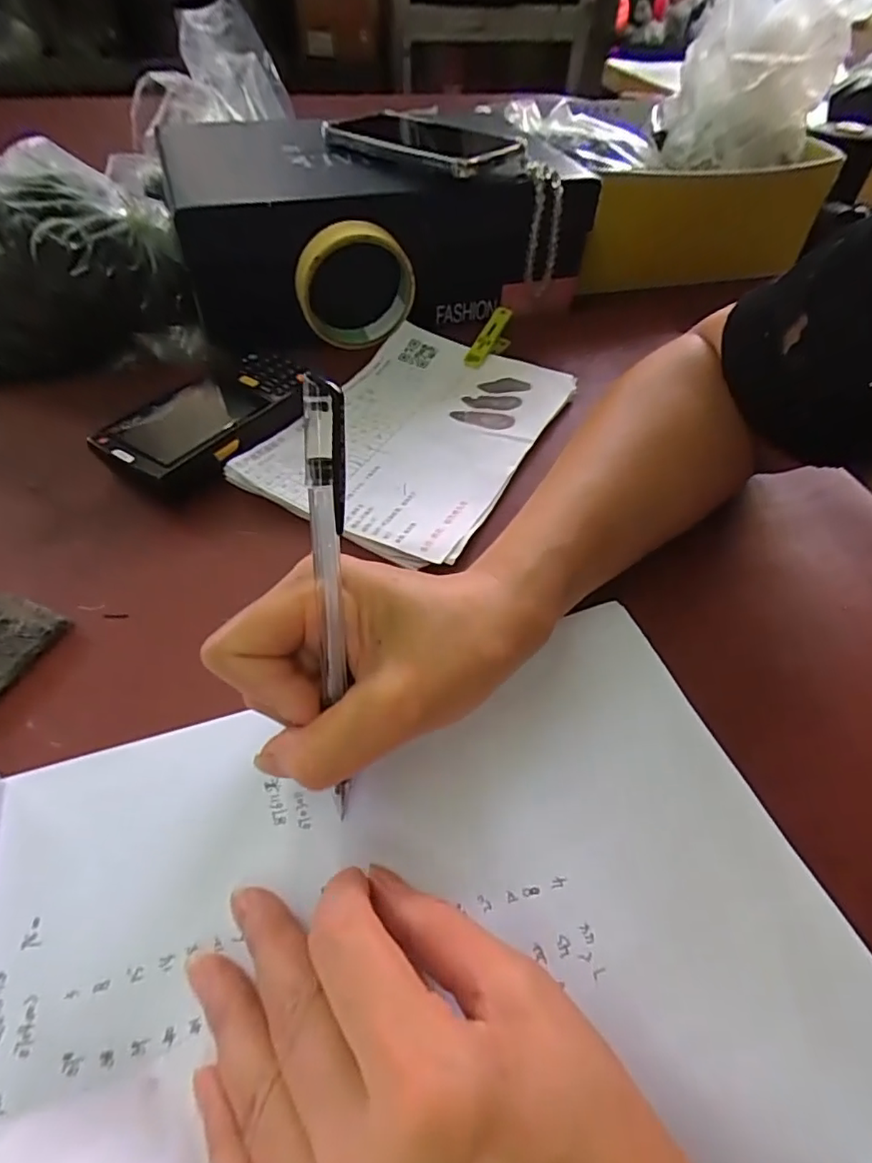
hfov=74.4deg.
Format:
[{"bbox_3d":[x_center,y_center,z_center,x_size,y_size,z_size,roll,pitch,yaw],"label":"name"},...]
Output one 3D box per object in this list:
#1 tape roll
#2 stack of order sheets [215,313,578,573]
[{"bbox_3d":[-0.060,-0.221,0.430,0.087,0.087,0.029,-20,53,-17],"label":"tape roll"},{"bbox_3d":[-0.013,-0.103,0.385,0.154,0.016,0.206,23,54,18],"label":"stack of order sheets"}]

